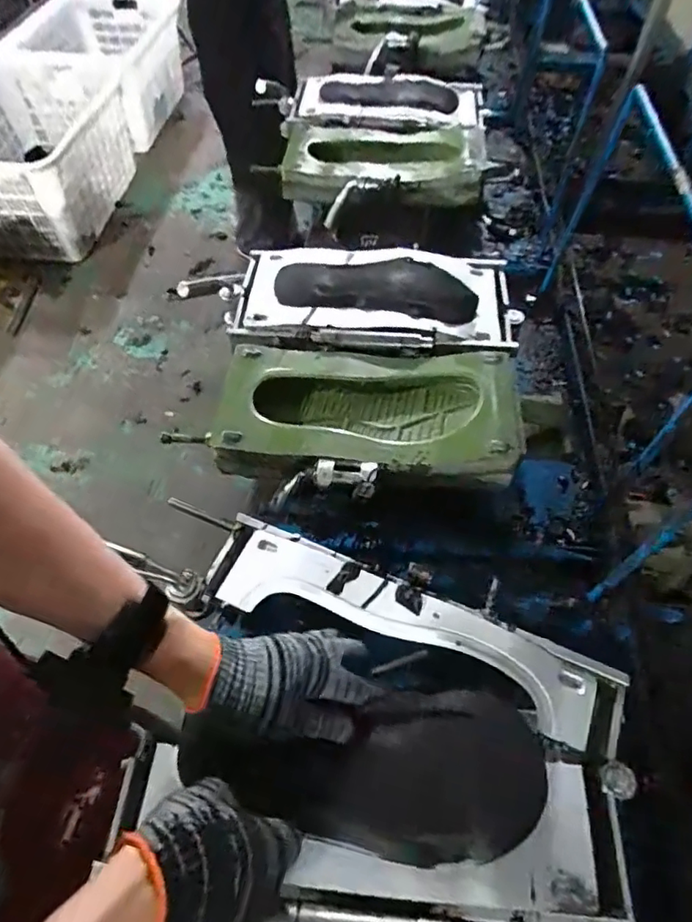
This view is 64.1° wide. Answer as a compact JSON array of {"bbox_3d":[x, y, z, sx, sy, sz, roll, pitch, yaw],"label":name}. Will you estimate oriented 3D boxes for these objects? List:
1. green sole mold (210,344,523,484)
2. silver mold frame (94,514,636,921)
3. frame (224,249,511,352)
[{"bbox_3d":[0.024,-0.070,0.694,0.368,0.055,0.183,6,60,4],"label":"green sole mold"},{"bbox_3d":[0.037,0.227,0.491,0.421,0.051,0.266,17,61,10],"label":"silver mold frame"},{"bbox_3d":[0.036,-0.239,0.797,0.390,0.046,0.201,4,60,2],"label":"frame"}]

